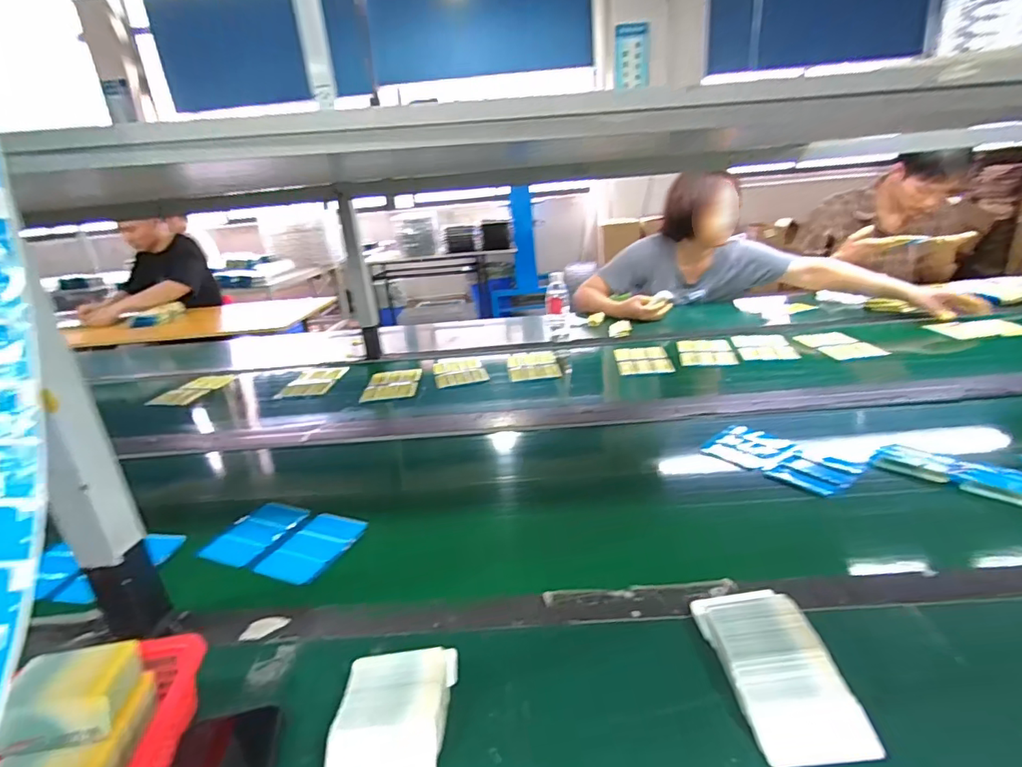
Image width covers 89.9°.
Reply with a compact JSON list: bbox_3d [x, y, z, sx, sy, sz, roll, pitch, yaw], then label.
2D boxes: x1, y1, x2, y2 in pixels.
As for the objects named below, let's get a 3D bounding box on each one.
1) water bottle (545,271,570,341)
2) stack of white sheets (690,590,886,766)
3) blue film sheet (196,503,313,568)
[{"bbox_3d":[0.139,-0.230,1.519,0.068,0.178,0.068,2,22,19],"label":"water bottle"},{"bbox_3d":[0.227,0.238,0.439,0.086,0.026,0.156,-6,21,-2],"label":"stack of white sheets"},{"bbox_3d":[-0.351,0.201,0.702,0.088,0.008,0.132,2,22,18],"label":"blue film sheet"}]

